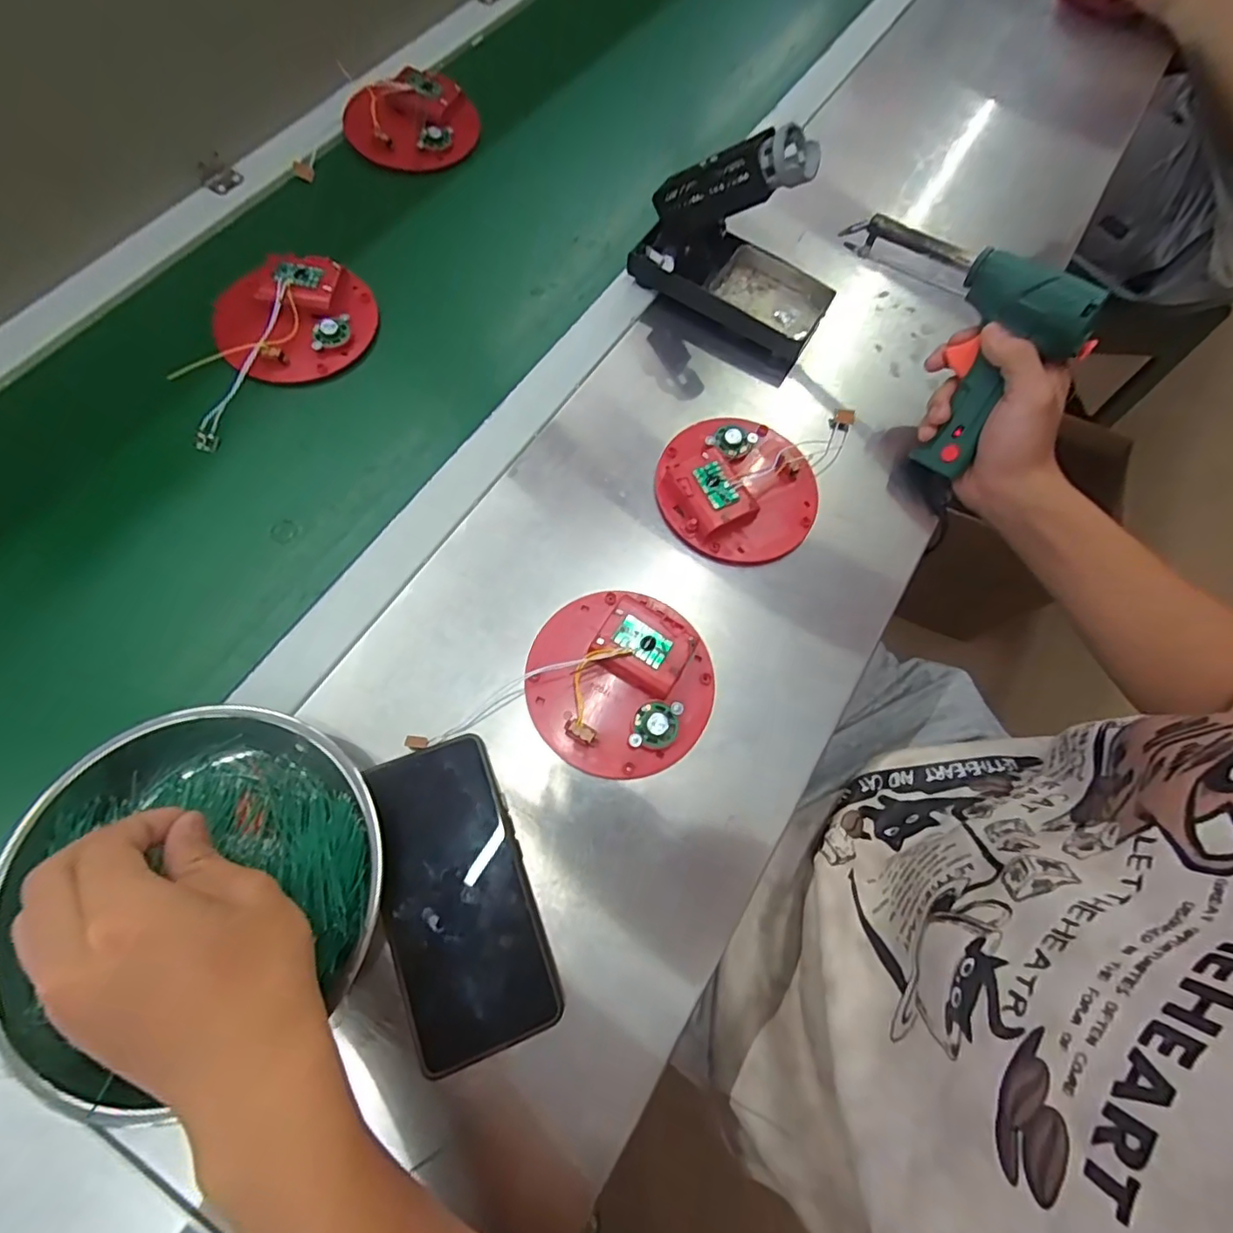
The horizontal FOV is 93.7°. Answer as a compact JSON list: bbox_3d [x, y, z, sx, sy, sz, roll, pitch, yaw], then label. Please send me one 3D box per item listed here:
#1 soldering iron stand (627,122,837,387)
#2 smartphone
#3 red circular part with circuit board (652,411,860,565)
[{"bbox_3d":[0.099,-0.295,0.459,0.158,0.141,0.078,32,71,6],"label":"soldering iron stand"},{"bbox_3d":[-0.091,0.155,0.327,0.077,0.013,0.161,-18,74,-11],"label":"smartphone"},{"bbox_3d":[0.097,-0.109,0.431,0.118,0.026,0.139,24,70,3],"label":"red circular part with circuit board"}]

